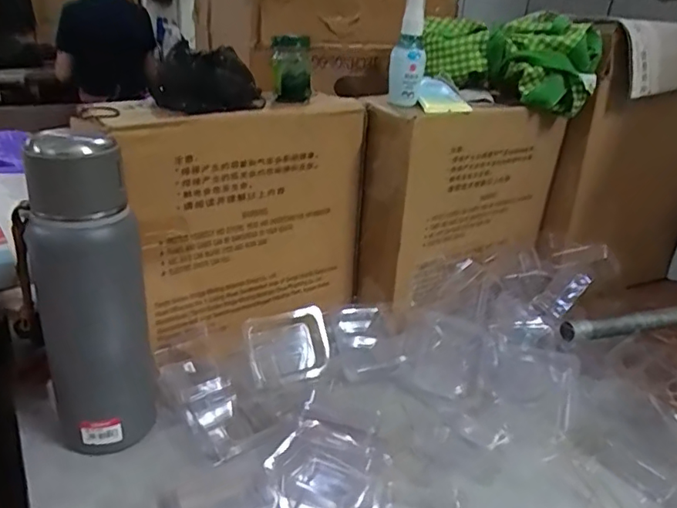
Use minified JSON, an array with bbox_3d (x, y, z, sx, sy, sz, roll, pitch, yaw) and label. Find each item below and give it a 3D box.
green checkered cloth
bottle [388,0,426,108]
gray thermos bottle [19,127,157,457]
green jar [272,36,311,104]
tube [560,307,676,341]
[{"bbox_3d":[0.216,-0.248,0.699,0.205,0.094,0.105,7,25,5],"label":"green checkered cloth"},{"bbox_3d":[0.079,-0.227,0.610,0.036,0.119,0.031,7,25,7],"label":"bottle"},{"bbox_3d":[-0.201,0.041,0.451,0.074,0.272,0.078,-16,33,-38],"label":"gray thermos bottle"},{"bbox_3d":[-0.049,-0.195,0.586,0.041,0.063,0.033,-7,27,-23],"label":"green jar"},{"bbox_3d":[0.351,0.082,0.649,0.194,0.022,0.021,-4,26,-18],"label":"tube"}]

